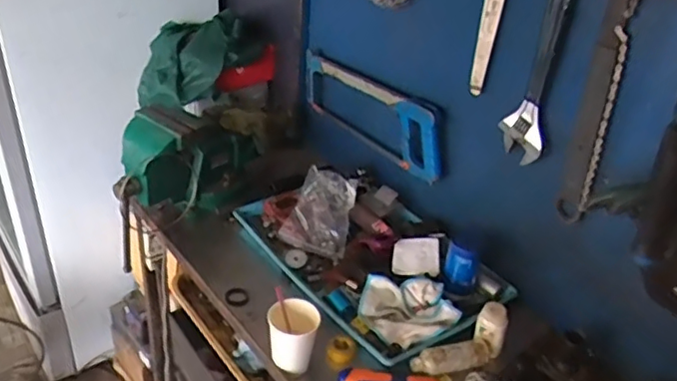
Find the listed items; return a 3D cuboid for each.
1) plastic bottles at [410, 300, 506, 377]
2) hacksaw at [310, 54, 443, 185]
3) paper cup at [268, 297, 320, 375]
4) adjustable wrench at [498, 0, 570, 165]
[{"bbox_3d":[0.177,0.216,0.870,0.145,0.078,0.056,-10,35,-24],"label":"plastic bottles"},{"bbox_3d":[0.056,-0.150,1.162,0.020,0.134,0.379,-19,40,-34],"label":"hacksaw"},{"bbox_3d":[-0.064,0.201,0.840,0.066,0.077,0.066,4,32,-3],"label":"paper cup"},{"bbox_3d":[0.278,-0.151,0.823,0.013,0.279,0.076,-25,55,-29],"label":"adjustable wrench"}]

